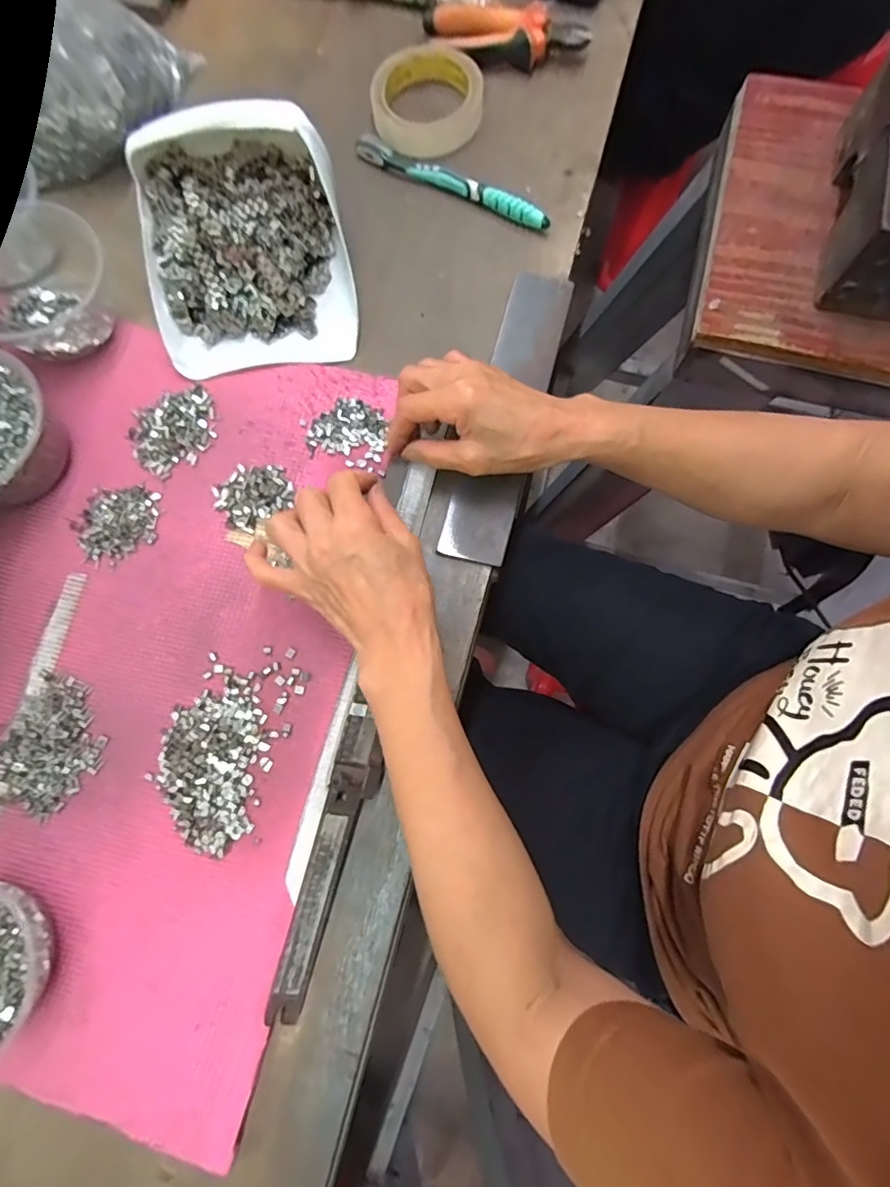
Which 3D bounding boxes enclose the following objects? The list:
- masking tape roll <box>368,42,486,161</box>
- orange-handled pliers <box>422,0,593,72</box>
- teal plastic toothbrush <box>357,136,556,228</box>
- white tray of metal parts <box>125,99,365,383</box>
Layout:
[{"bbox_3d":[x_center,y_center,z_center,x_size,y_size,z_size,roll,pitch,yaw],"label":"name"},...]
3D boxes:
[{"bbox_3d":[-0.016,-0.450,0.474,0.097,0.022,0.104,0,79,0],"label":"masking tape roll"},{"bbox_3d":[0.054,-0.510,0.480,0.150,0.020,0.057,8,79,2],"label":"orange-handled pliers"},{"bbox_3d":[0.006,-0.357,0.457,0.187,0.021,0.018,28,80,6],"label":"teal plastic toothbrush"},{"bbox_3d":[-0.156,-0.274,0.408,0.154,0.082,0.166,-9,79,-1],"label":"white tray of metal parts"}]

